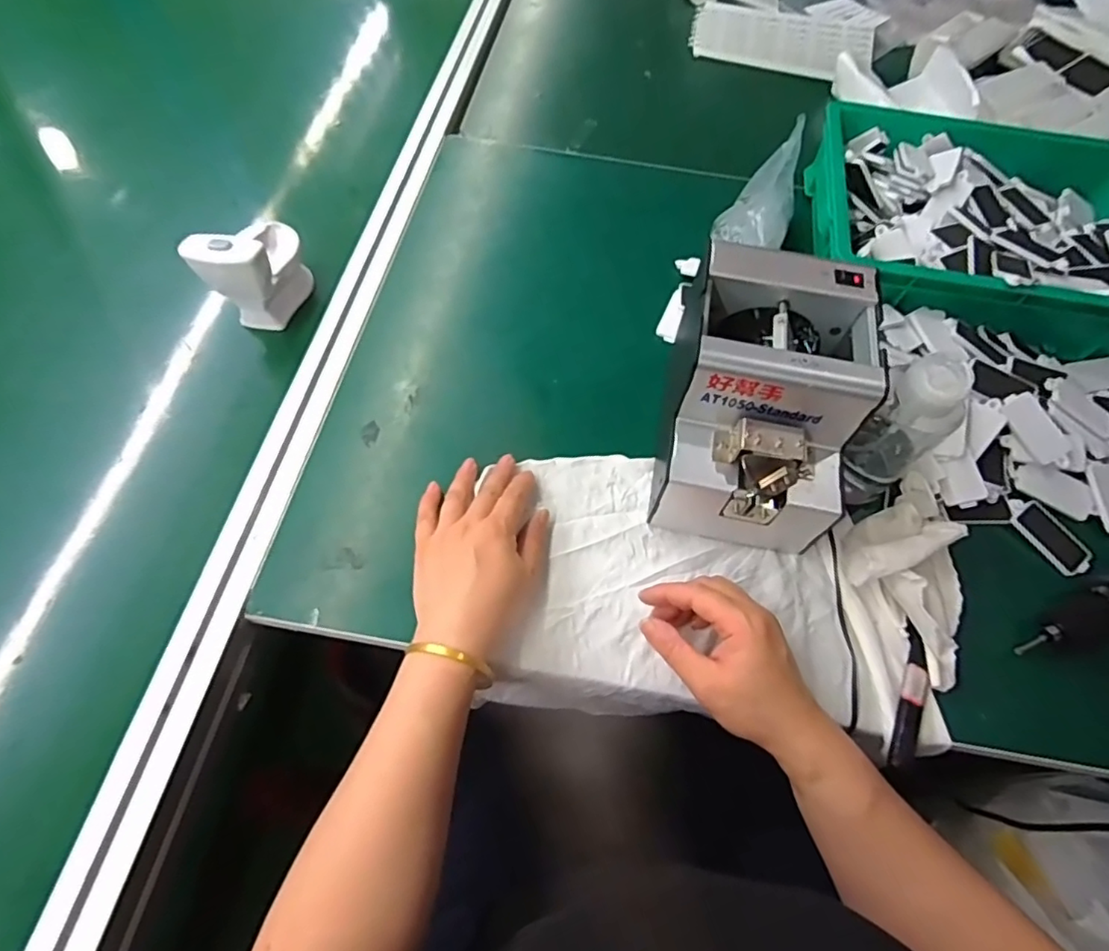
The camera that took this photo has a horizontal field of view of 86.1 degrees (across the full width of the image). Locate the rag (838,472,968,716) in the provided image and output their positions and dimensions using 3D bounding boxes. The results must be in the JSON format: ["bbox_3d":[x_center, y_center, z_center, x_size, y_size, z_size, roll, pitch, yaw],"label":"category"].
[{"bbox_3d":[0.269,0.080,0.451,0.082,0.042,0.172,6,61,1],"label":"rag"}]

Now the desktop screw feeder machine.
[{"bbox_3d":[0.156,-0.054,0.462,0.129,0.145,0.172,12,61,4],"label":"desktop screw feeder machine"}]

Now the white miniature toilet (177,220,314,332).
[{"bbox_3d":[-0.281,-0.198,0.554,0.070,0.092,0.097,7,61,1],"label":"white miniature toilet"}]

